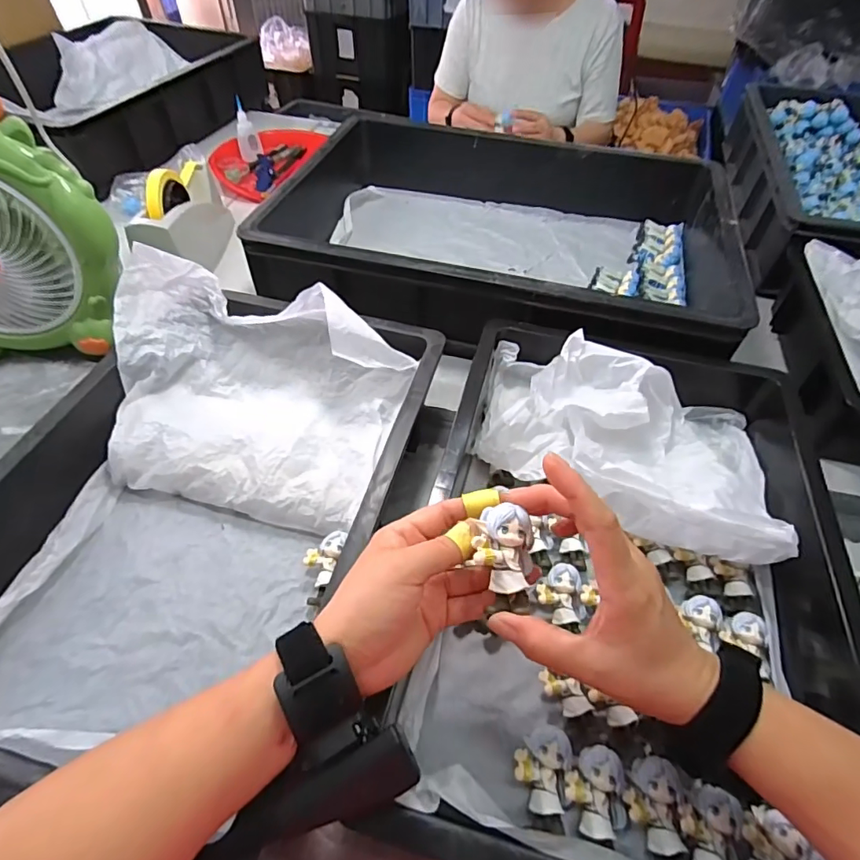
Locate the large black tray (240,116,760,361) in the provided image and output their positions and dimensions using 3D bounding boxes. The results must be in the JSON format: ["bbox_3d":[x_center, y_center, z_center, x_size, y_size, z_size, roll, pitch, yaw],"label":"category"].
[{"bbox_3d":[0.089,-0.262,0.694,0.599,0.137,0.416,14,52,9],"label":"large black tray"}]

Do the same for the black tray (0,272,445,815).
[{"bbox_3d":[-0.193,0.054,0.427,0.314,0.110,0.440,13,52,9],"label":"black tray"}]

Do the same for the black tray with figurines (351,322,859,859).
[{"bbox_3d":[0.158,0.091,0.407,0.300,0.089,0.461,11,51,7],"label":"black tray with figurines"}]

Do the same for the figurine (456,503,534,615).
[{"bbox_3d":[0.043,0.076,0.292,0.038,0.032,0.056,3,81,-11],"label":"figurine"}]

